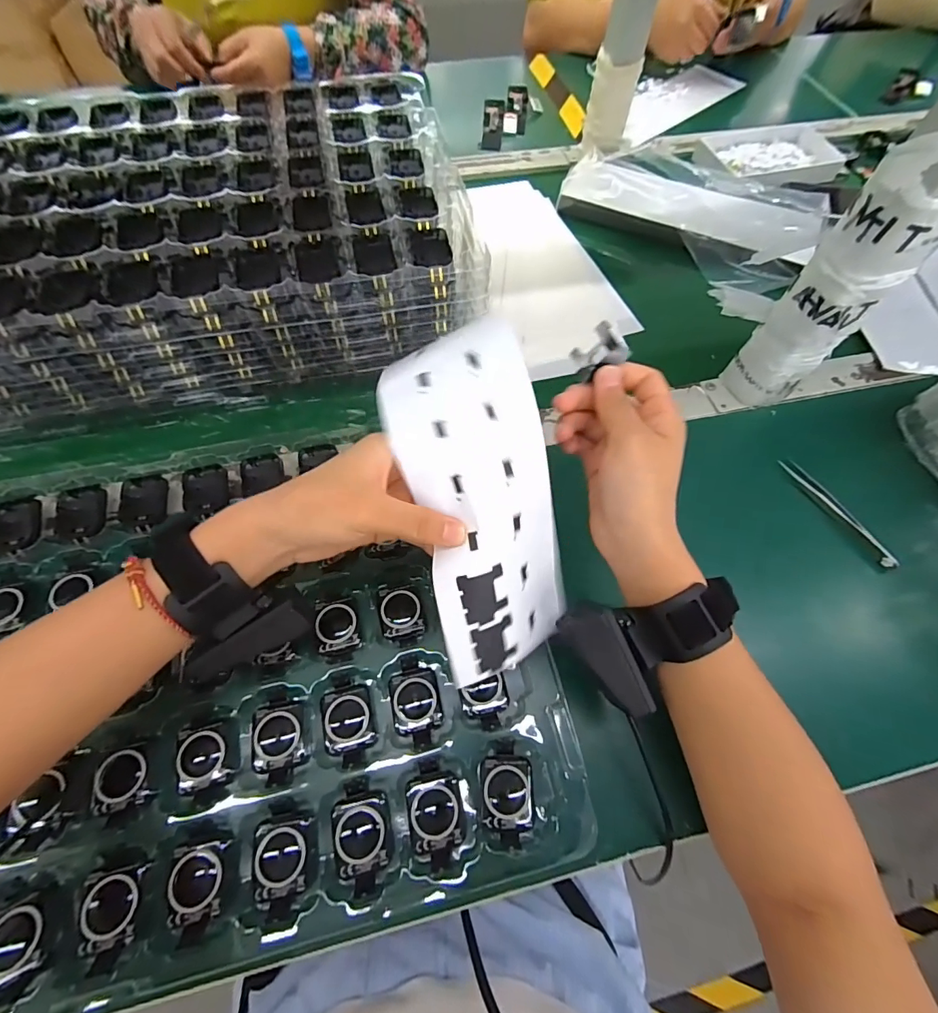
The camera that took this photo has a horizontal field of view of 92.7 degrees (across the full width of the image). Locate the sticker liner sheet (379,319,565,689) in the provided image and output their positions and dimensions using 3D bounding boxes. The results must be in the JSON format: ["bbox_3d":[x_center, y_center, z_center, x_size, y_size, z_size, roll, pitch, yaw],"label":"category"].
[{"bbox_3d":[0.006,-0.002,0.264,0.083,0.031,0.198,-12,94,-8],"label":"sticker liner sheet"}]

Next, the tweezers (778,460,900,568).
[{"bbox_3d":[0.309,0.003,0.376,0.008,0.015,0.112,-23,67,-13],"label":"tweezers"}]

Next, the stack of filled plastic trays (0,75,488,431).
[{"bbox_3d":[-0.254,-0.263,0.433,0.469,0.092,0.311,-12,65,-8],"label":"stack of filled plastic trays"}]

